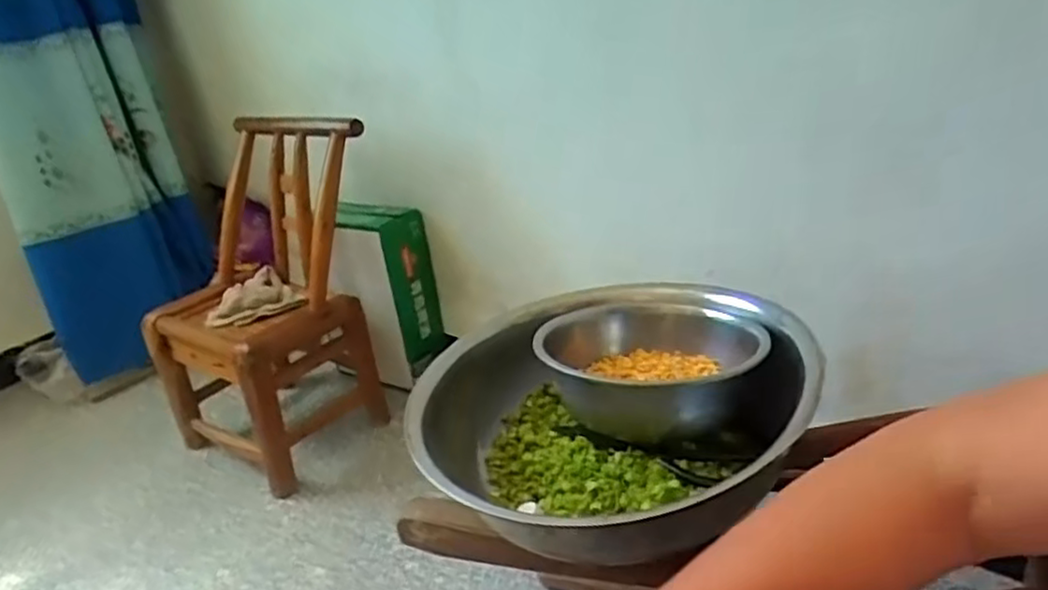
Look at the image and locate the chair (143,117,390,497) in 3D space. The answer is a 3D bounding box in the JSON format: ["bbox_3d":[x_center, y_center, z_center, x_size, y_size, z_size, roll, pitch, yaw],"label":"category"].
[{"bbox_3d":[-0.524,0.015,1.345,0.378,0.600,0.359,6,31,35],"label":"chair"}]

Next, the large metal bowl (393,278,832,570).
[{"bbox_3d":[0.082,0.130,0.669,0.368,0.166,0.377,-11,25,5],"label":"large metal bowl"}]

